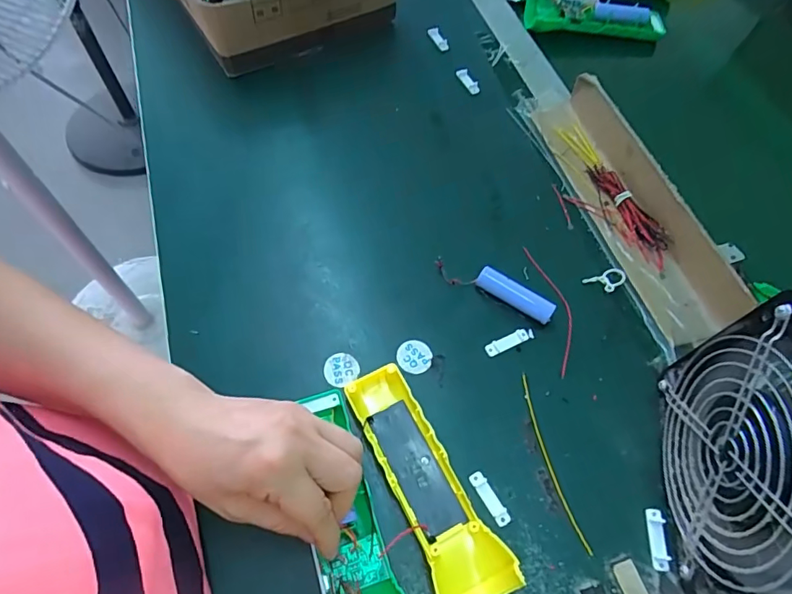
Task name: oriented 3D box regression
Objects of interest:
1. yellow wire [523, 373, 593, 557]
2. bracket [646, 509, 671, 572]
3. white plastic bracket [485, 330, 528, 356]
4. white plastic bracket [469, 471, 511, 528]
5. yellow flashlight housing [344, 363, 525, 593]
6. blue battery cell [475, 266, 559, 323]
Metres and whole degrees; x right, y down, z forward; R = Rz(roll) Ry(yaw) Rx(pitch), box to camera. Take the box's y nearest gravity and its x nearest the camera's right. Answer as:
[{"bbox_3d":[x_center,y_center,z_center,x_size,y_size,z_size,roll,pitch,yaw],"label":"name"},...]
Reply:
[{"bbox_3d":[0.111,0.116,0.359,0.008,0.004,0.127,-11,62,-8],"label":"yellow wire"},{"bbox_3d":[0.175,0.162,0.333,0.013,0.005,0.037,9,61,3],"label":"bracket"},{"bbox_3d":[0.088,0.036,0.395,0.037,0.004,0.010,-22,64,-13],"label":"white plastic bracket"},{"bbox_3d":[0.064,0.138,0.342,0.010,0.005,0.037,-27,65,-15],"label":"white plastic bracket"},{"bbox_3d":[0.019,0.124,0.337,0.047,0.024,0.161,-23,64,-14],"label":"yellow flashlight housing"},{"bbox_3d":[0.096,0.000,0.407,0.066,0.017,0.018,32,65,15],"label":"blue battery cell"}]

